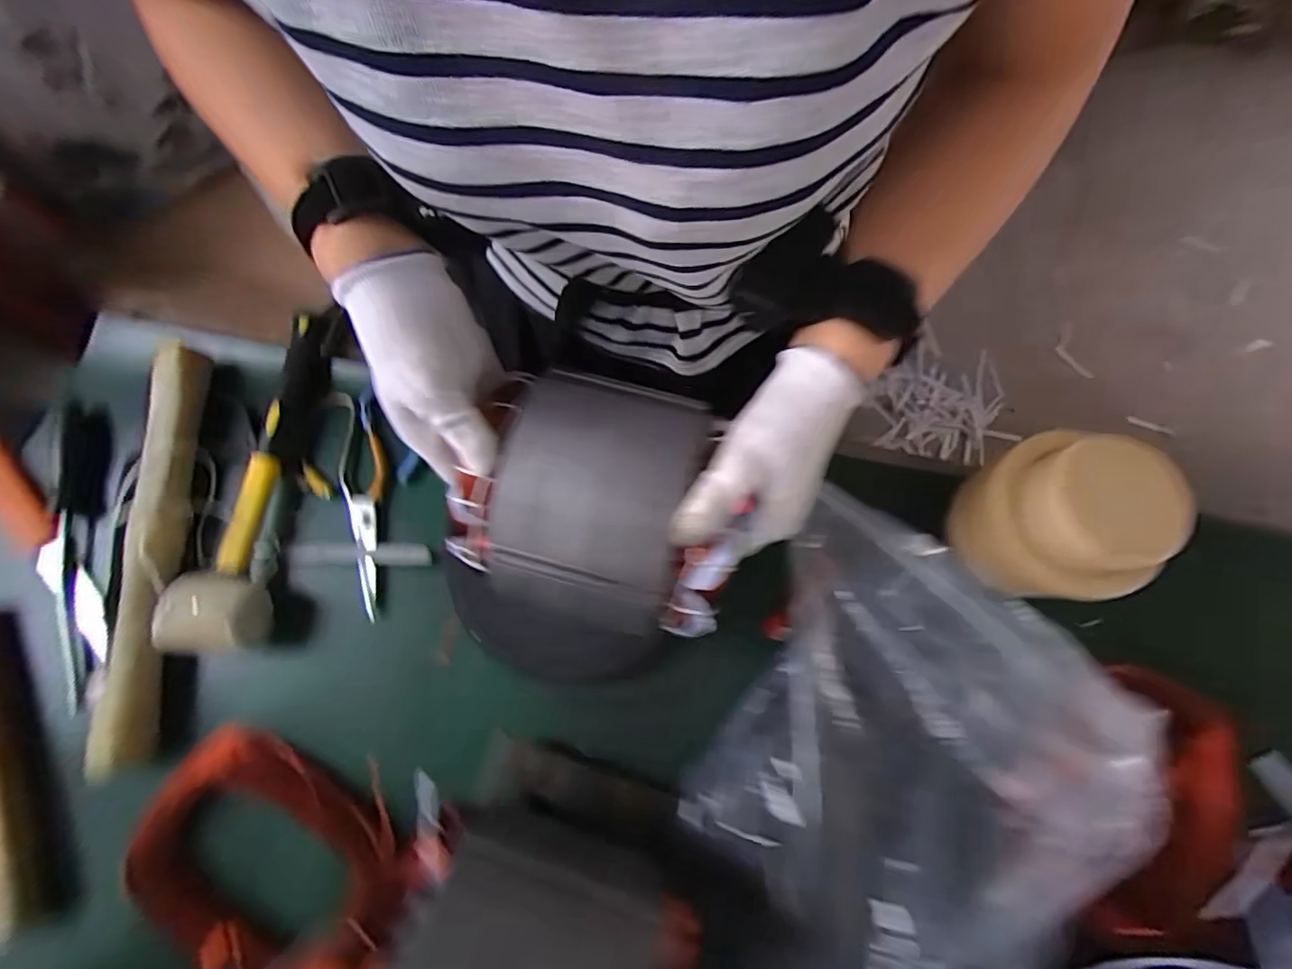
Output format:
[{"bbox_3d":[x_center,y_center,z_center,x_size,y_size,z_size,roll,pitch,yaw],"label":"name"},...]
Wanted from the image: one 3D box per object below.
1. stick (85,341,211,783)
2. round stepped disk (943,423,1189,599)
[{"bbox_3d":[-0.366,0.040,0.412,0.031,0.035,0.315,-7,72,-4],"label":"stick"},{"bbox_3d":[0.277,0.027,0.371,0.101,0.092,0.101,0,72,-1],"label":"round stepped disk"}]

